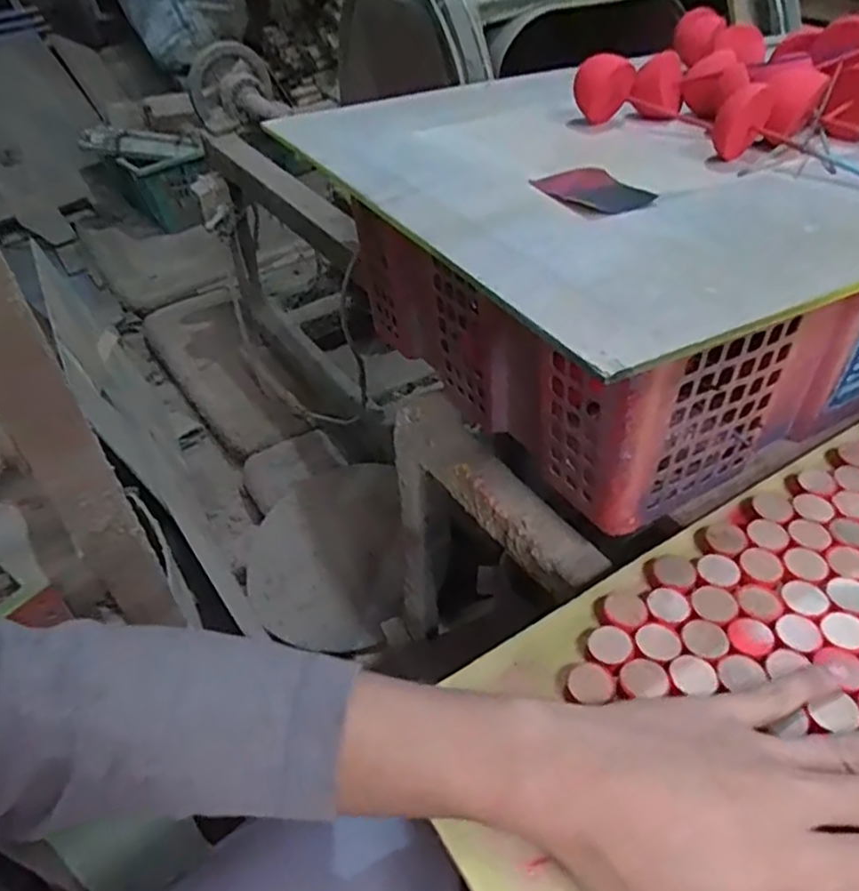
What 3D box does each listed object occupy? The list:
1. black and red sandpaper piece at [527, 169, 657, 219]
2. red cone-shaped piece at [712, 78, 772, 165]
[{"bbox_3d":[0.086,-0.132,0.355,0.044,0.007,0.072,-12,44,-10],"label":"black and red sandpaper piece"},{"bbox_3d":[0.169,-0.176,0.374,0.025,0.038,0.031,16,46,18],"label":"red cone-shaped piece"}]

